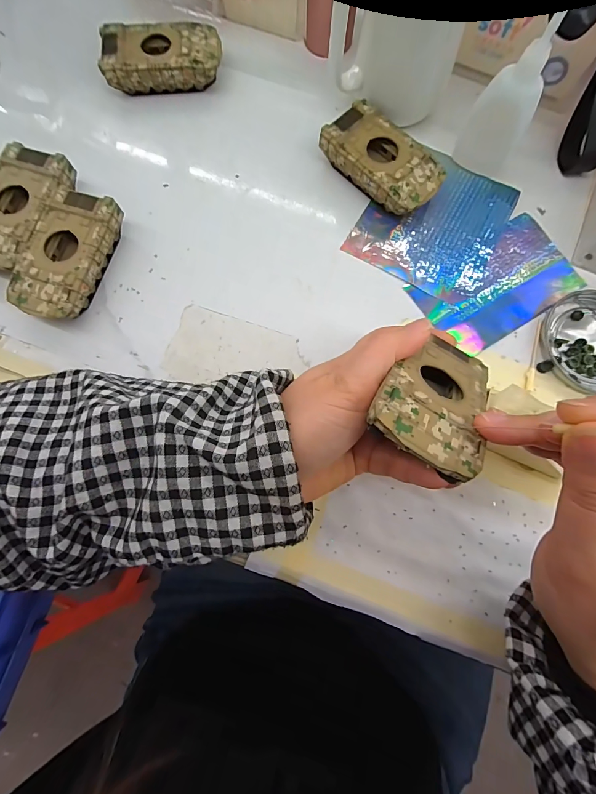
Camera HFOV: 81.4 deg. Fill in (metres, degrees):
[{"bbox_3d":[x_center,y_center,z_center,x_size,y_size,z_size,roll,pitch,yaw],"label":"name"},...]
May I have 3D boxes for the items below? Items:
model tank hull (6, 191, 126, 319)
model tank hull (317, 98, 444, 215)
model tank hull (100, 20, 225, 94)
[{"bbox_3d":[-0.170,-0.102,0.257,0.050,0.026,0.094,19,79,4],"label":"model tank hull"},{"bbox_3d":[0.067,-0.184,0.277,0.054,0.025,0.094,-42,82,-8],"label":"model tank hull"},{"bbox_3d":[-0.114,-0.288,0.297,0.094,0.027,0.048,-7,79,-1],"label":"model tank hull"}]

